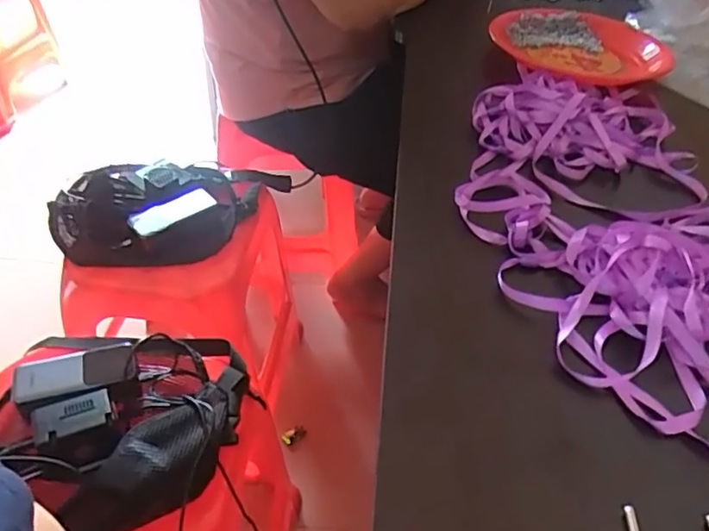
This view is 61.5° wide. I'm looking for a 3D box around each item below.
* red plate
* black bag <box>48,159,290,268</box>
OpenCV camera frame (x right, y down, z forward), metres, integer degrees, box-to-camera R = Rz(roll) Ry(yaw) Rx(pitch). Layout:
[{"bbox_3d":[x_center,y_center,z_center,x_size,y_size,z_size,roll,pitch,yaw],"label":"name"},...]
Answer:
[{"bbox_3d":[0.303,-0.297,0.786,0.228,0.024,0.219,2,44,-2],"label":"red plate"},{"bbox_3d":[-0.285,-0.094,0.948,0.370,0.092,0.237,-5,45,-10],"label":"black bag"}]

